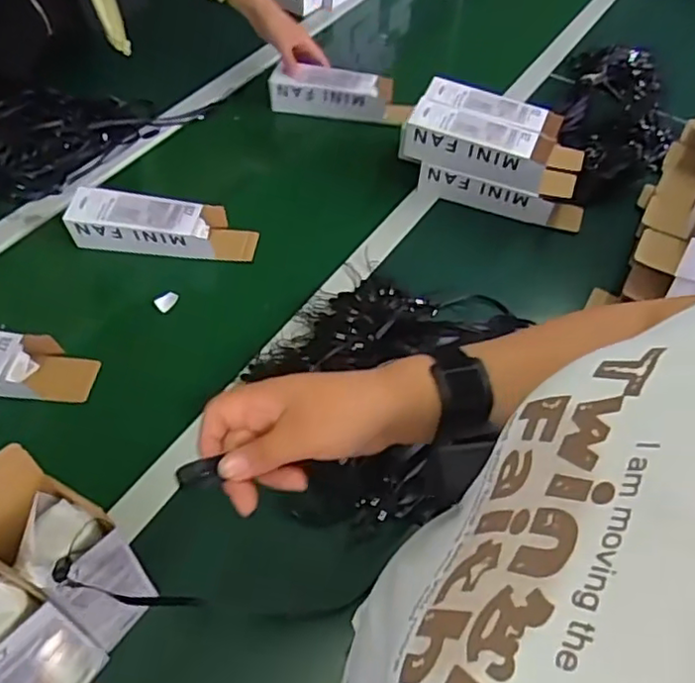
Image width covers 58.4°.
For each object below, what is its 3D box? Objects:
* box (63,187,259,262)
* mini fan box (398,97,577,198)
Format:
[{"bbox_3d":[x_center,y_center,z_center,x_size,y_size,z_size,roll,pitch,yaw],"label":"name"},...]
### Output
[{"bbox_3d":[-0.254,-0.160,0.855,0.242,0.063,0.065,4,53,0],"label":"box"},{"bbox_3d":[0.202,-0.271,0.882,0.248,0.070,0.070,16,54,9],"label":"mini fan box"}]

